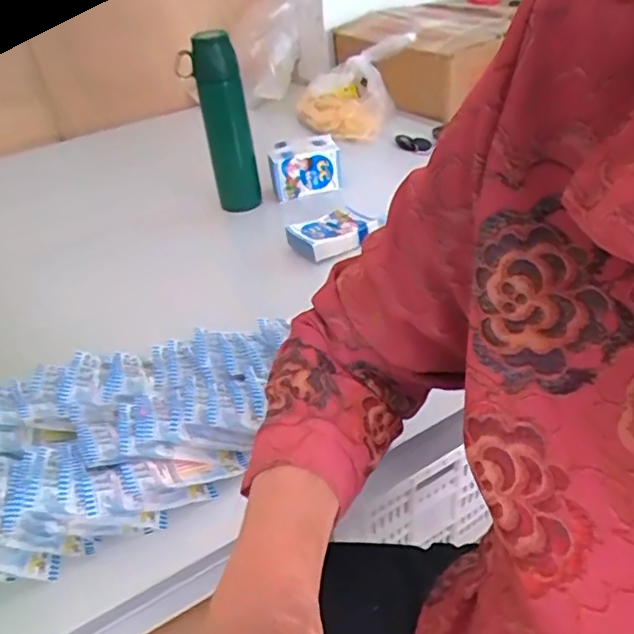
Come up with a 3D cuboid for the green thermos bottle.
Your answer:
[{"bbox_3d":[-0.151,-0.305,0.958,0.084,0.272,0.064,-9,35,-3],"label":"green thermos bottle"}]

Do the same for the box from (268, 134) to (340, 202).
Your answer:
[{"bbox_3d":[-0.021,-0.252,1.002,0.111,0.082,0.067,-9,35,-3],"label":"box"}]

